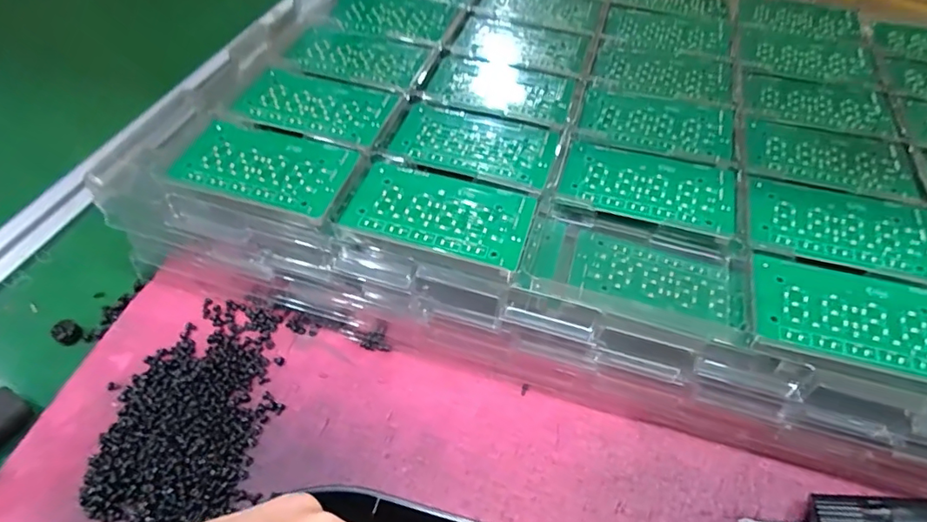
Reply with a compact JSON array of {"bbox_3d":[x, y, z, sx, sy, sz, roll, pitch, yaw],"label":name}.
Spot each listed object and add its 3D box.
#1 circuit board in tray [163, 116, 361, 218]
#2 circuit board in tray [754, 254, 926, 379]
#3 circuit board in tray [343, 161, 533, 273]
[{"bbox_3d":[-0.124,-0.060,0.331,0.104,0.004,0.058,14,52,8],"label":"circuit board in tray"},{"bbox_3d":[0.211,0.028,0.283,0.107,0.006,0.059,16,52,9],"label":"circuit board in tray"},{"bbox_3d":[-0.014,-0.030,0.316,0.105,0.004,0.058,16,52,9],"label":"circuit board in tray"}]

